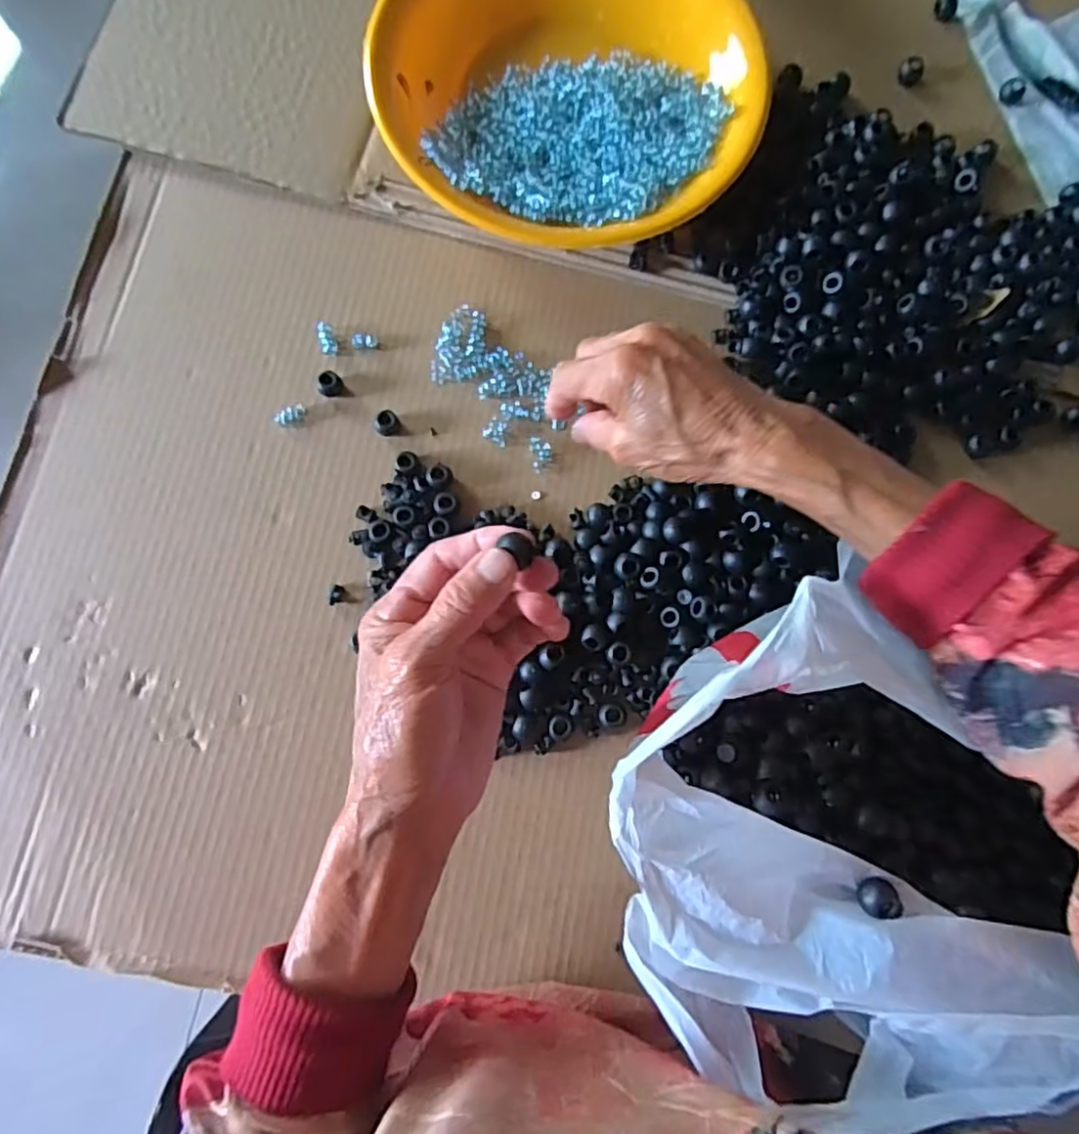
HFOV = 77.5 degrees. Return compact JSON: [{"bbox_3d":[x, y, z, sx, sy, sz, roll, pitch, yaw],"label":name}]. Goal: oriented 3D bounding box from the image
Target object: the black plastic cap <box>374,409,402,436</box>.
[{"bbox_3d":[-0.092,-0.087,0.408,0.015,0.012,0.013,-25,82,-6],"label":"black plastic cap"}]

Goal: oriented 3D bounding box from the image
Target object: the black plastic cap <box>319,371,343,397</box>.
[{"bbox_3d":[-0.127,-0.111,0.410,0.013,0.012,0.013,0,80,-2],"label":"black plastic cap"}]

